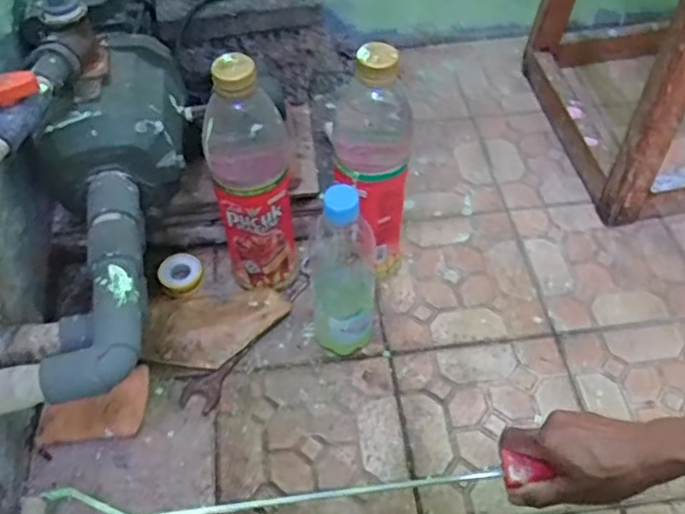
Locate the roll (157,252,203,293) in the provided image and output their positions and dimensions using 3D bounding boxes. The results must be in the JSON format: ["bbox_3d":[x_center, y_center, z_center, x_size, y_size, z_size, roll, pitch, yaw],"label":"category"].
[{"bbox_3d":[-0.203,0.020,0.811,0.054,0.020,0.049,25,57,19],"label":"roll"}]

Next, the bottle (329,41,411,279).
[{"bbox_3d":[0.032,-0.088,0.713,0.081,0.314,0.089,1,51,2],"label":"bottle"}]

